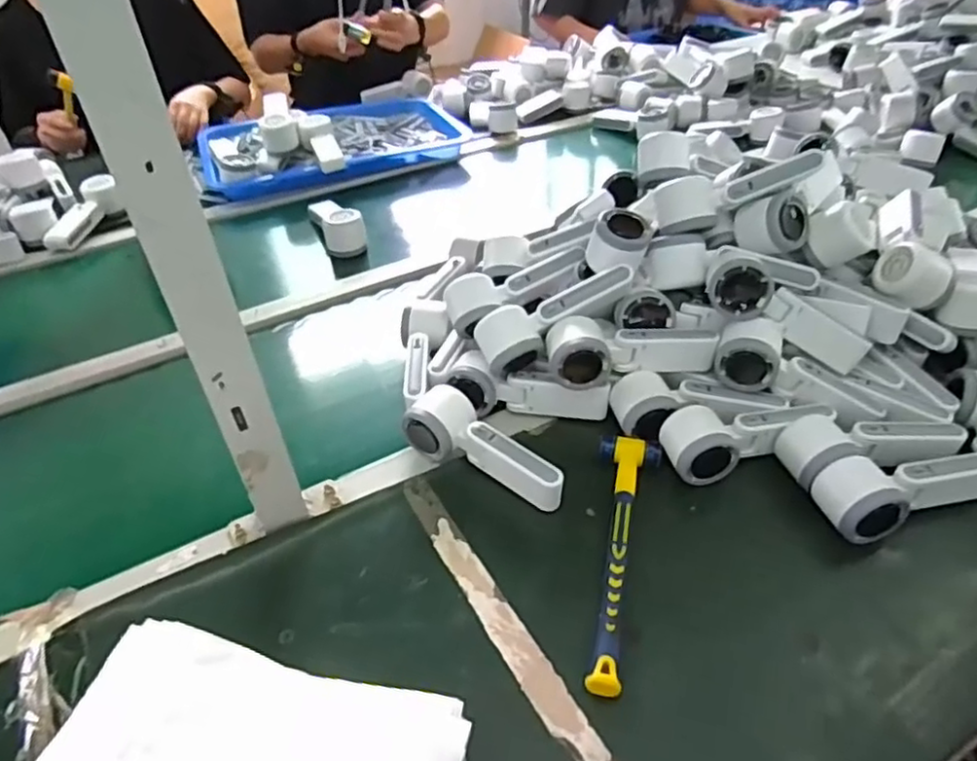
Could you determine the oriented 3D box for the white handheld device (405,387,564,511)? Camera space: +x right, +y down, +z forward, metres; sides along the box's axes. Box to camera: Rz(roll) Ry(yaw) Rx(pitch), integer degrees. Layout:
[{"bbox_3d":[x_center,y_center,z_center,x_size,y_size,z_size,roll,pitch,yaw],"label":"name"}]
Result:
[{"bbox_3d":[0.001,0.060,0.621,0.158,0.054,0.053,18,45,23],"label":"white handheld device"}]

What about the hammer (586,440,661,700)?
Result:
[{"bbox_3d":[0.106,0.141,0.552,0.052,0.024,0.240,9,42,13],"label":"hammer"}]

